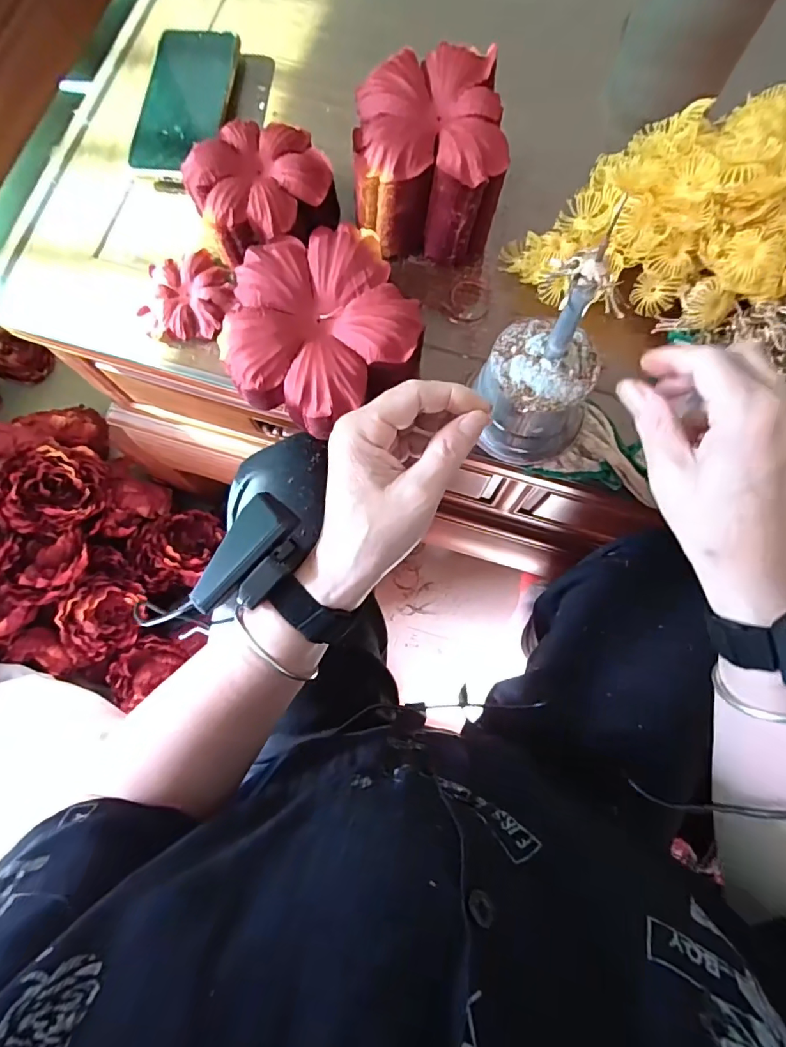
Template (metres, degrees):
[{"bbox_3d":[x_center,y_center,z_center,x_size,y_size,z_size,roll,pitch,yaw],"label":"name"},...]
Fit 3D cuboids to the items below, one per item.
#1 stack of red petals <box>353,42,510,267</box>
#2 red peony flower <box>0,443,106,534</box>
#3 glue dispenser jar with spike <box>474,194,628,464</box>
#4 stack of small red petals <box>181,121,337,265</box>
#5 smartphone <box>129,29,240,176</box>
[{"bbox_3d":[0.026,-0.271,0.384,0.106,0.080,0.109,0,77,1],"label":"stack of red petals"},{"bbox_3d":[-0.450,-0.048,0.673,0.125,0.070,0.110,-6,102,-37],"label":"red peony flower"},{"bbox_3d":[0.096,-0.095,0.305,0.074,0.155,0.069,0,77,1],"label":"glue dispenser jar with spike"},{"bbox_3d":[-0.099,-0.252,0.394,0.110,0.055,0.089,-7,77,0],"label":"stack of small red petals"},{"bbox_3d":[-0.180,-0.370,0.446,0.072,0.012,0.147,5,78,2],"label":"smartphone"}]

